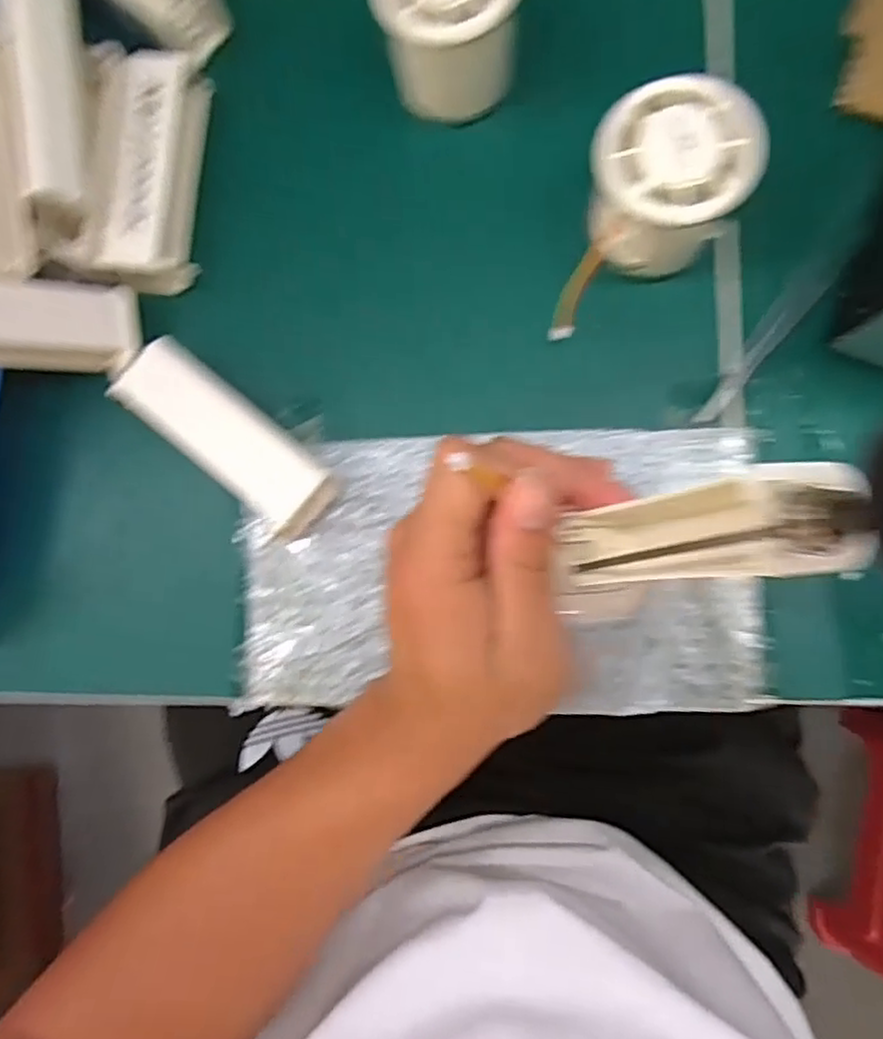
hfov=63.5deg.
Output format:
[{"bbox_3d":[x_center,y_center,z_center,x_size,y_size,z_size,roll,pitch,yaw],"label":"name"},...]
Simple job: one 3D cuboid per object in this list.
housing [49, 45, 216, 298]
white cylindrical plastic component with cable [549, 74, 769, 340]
[{"bbox_3d":[-0.138,-0.163,0.327,0.043,0.029,0.107,6,86,5],"label":"housing"},{"bbox_3d":[0.088,-0.121,0.300,0.061,0.065,0.089,13,87,5],"label":"white cylindrical plastic component with cable"}]

